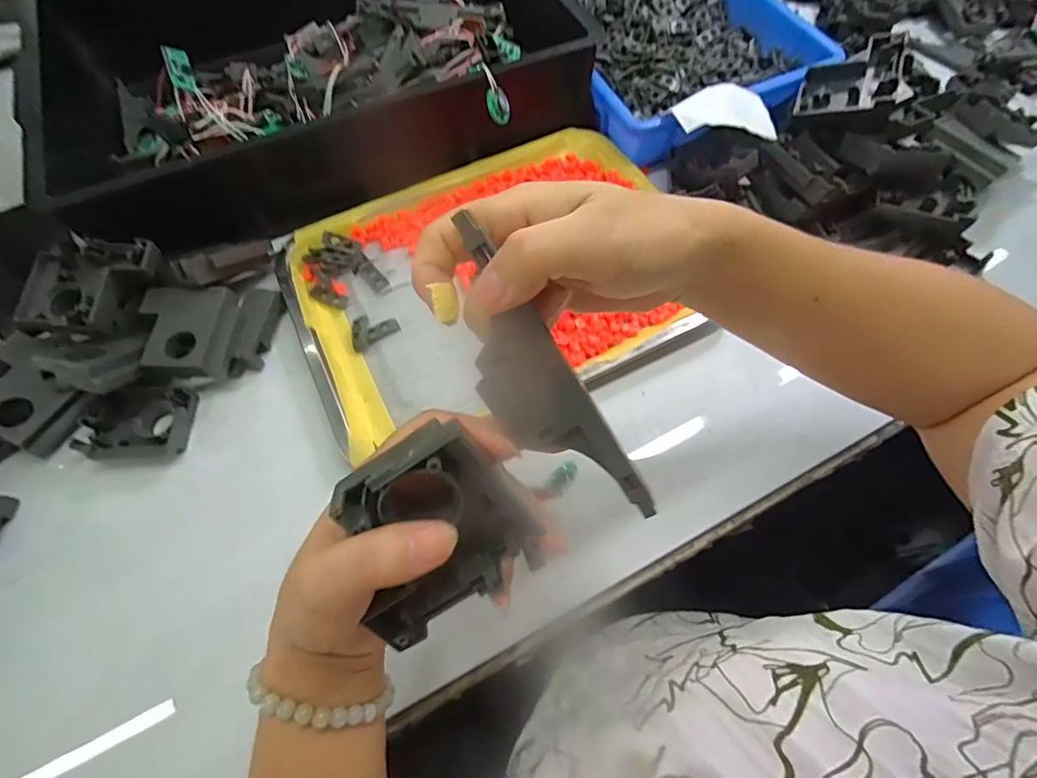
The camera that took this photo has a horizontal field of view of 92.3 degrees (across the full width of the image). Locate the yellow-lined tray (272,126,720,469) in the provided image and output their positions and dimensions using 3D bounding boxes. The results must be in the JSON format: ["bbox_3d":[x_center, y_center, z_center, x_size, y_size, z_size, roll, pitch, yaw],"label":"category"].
[{"bbox_3d":[-0.020,-0.104,0.441,0.339,0.026,0.272,-24,66,-9],"label":"yellow-lined tray"}]

